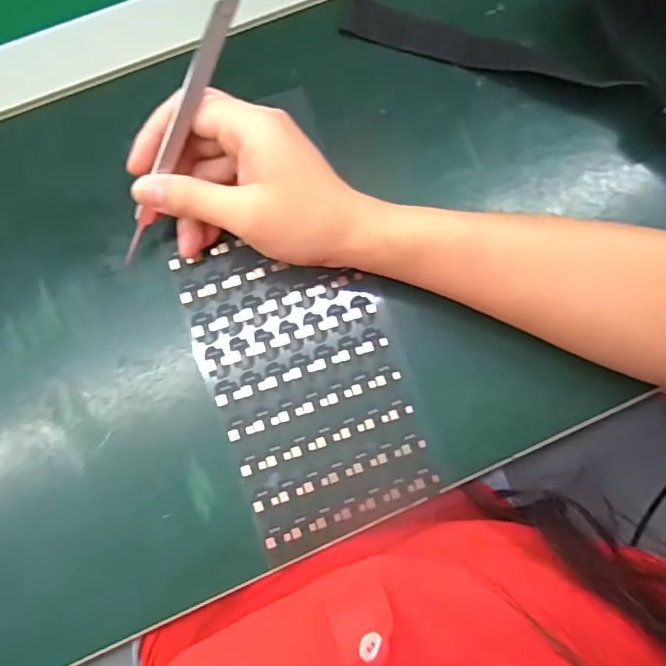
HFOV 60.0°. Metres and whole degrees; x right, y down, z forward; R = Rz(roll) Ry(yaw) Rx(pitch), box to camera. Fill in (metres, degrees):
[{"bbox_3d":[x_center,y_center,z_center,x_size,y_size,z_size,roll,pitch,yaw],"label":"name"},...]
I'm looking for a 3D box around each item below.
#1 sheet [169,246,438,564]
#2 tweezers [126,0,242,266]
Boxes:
[{"bbox_3d":[-0.014,0.026,0.330,0.107,0.004,0.175,-20,85,-6],"label":"sheet"},{"bbox_3d":[-0.074,-0.099,0.280,0.010,0.006,0.154,32,117,-1],"label":"tweezers"}]

